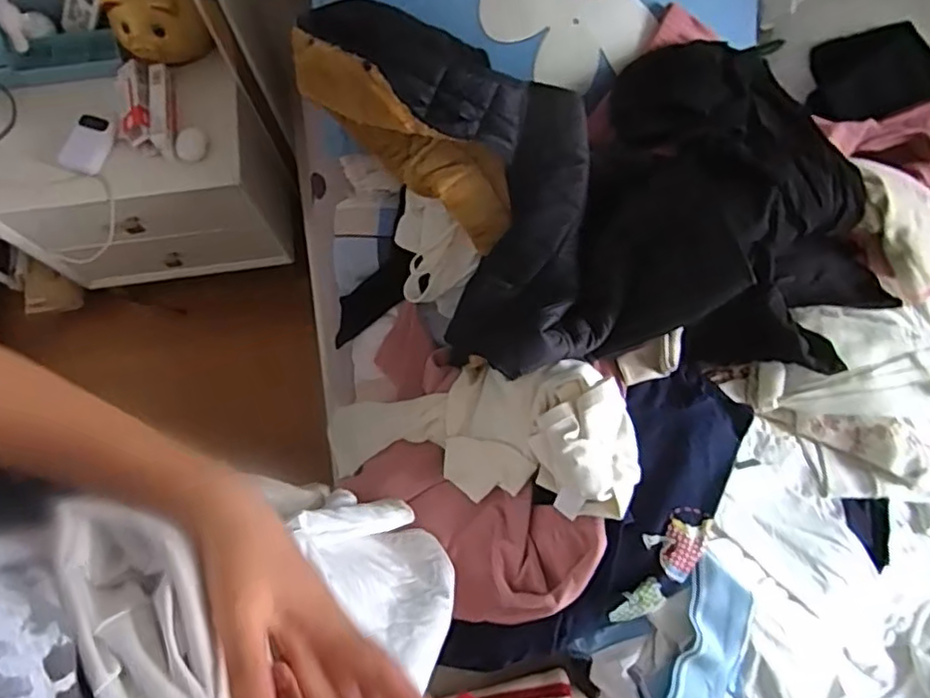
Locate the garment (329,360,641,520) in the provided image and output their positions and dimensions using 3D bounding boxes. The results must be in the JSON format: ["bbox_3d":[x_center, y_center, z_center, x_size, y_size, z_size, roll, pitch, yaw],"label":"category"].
[{"bbox_3d":[-0.010,0.110,0.832,0.457,0.083,0.174,-2,73,33],"label":"garment"}]

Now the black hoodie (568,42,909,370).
[{"bbox_3d":[0.366,-0.165,0.809,0.419,0.176,0.365,4,75,1],"label":"black hoodie"}]

